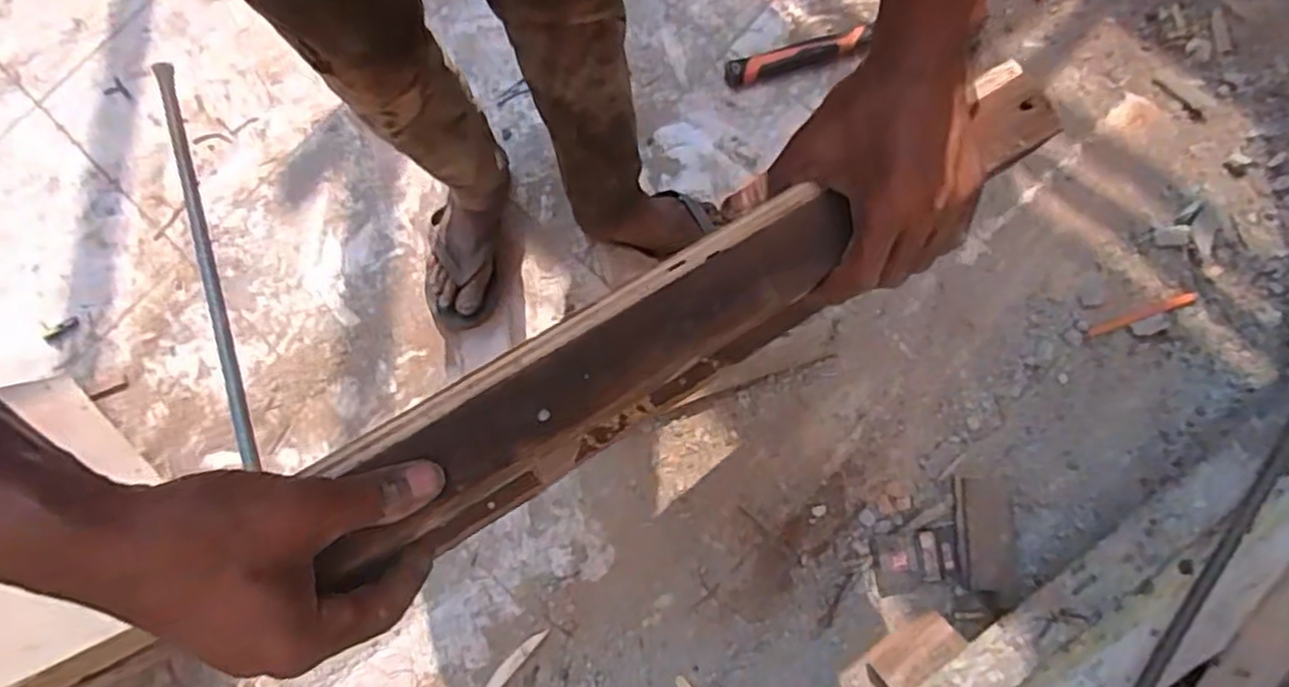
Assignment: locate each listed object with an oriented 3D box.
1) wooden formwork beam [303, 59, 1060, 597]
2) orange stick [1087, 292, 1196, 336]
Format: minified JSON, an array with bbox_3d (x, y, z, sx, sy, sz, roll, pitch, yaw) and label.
[{"bbox_3d":[0.041,-0.027,0.395,0.449,0.027,0.062,-32,76,-12],"label":"wooden formwork beam"},{"bbox_3d":[0.666,-0.040,0.984,0.156,0.010,0.014,-20,77,0],"label":"orange stick"}]

